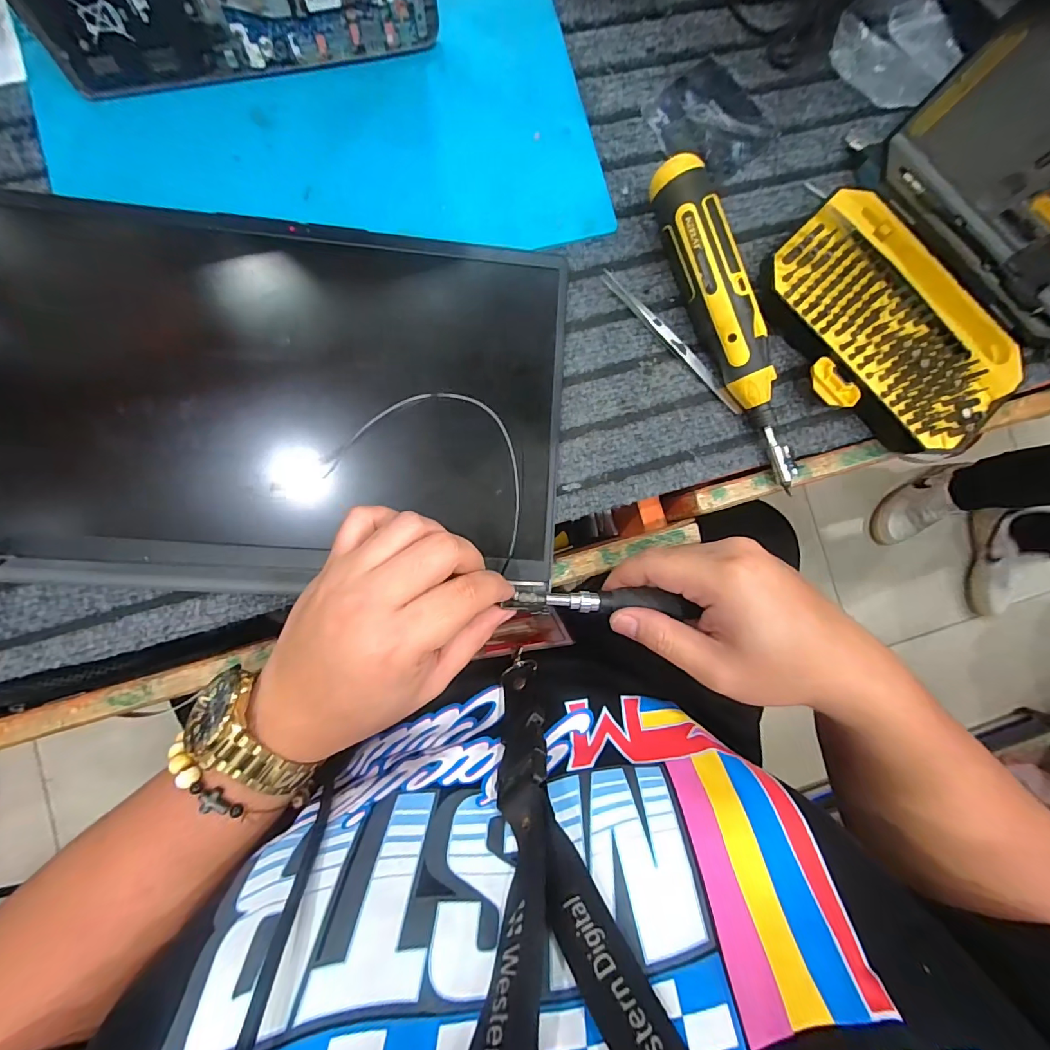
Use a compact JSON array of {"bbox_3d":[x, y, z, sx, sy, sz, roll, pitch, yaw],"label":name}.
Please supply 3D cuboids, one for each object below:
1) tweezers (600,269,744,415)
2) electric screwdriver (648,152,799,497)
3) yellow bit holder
[{"bbox_3d":[0.103,-0.127,0.313,0.133,0.009,0.009,43,85,-2],"label":"tweezers"},{"bbox_3d":[0.135,-0.129,0.300,0.032,0.040,0.217,-23,90,-6],"label":"electric screwdriver"},{"bbox_3d":[0.250,-0.134,0.314,0.126,0.029,0.179,-44,92,-6],"label":"yellow bit holder"}]

